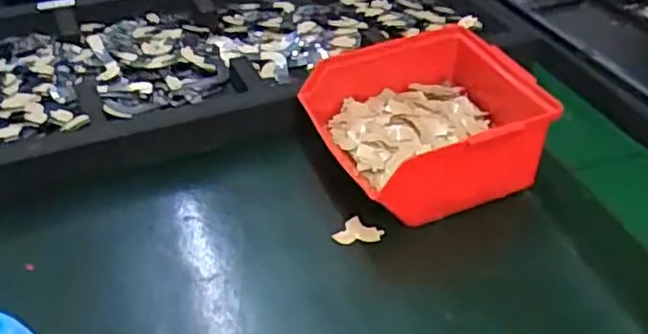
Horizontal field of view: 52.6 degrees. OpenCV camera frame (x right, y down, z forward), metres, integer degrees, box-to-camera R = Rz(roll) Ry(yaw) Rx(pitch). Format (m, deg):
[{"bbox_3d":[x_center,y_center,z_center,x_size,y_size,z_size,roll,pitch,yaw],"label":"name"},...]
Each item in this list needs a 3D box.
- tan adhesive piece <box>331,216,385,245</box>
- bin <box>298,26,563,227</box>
[{"bbox_3d":[0.021,0.040,0.420,0.033,0.008,0.016,-6,41,-13],"label":"tan adhesive piece"},{"bbox_3d":[0.071,-0.026,0.450,0.138,0.069,0.129,-10,41,-16],"label":"bin"}]

